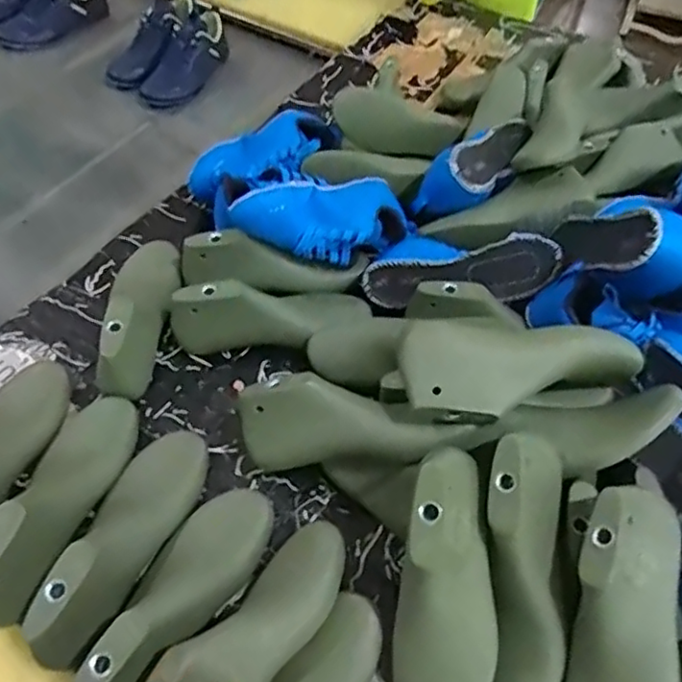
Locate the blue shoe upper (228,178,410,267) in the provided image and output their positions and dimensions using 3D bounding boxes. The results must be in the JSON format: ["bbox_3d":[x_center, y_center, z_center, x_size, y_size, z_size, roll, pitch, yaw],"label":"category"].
[{"bbox_3d":[-0.023,-0.134,0.685,0.201,0.068,0.079,-6,53,-27],"label":"blue shoe upper"}]

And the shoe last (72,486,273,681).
[{"bbox_3d":[-0.128,0.198,0.483,0.065,0.063,0.205,27,42,16],"label":"shoe last"}]

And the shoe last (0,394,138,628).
[{"bbox_3d":[-0.240,0.127,0.531,0.072,0.056,0.212,11,38,5],"label":"shoe last"}]

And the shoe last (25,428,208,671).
[{"bbox_3d":[-0.173,0.157,0.510,0.086,0.059,0.210,17,39,9],"label":"shoe last"}]

